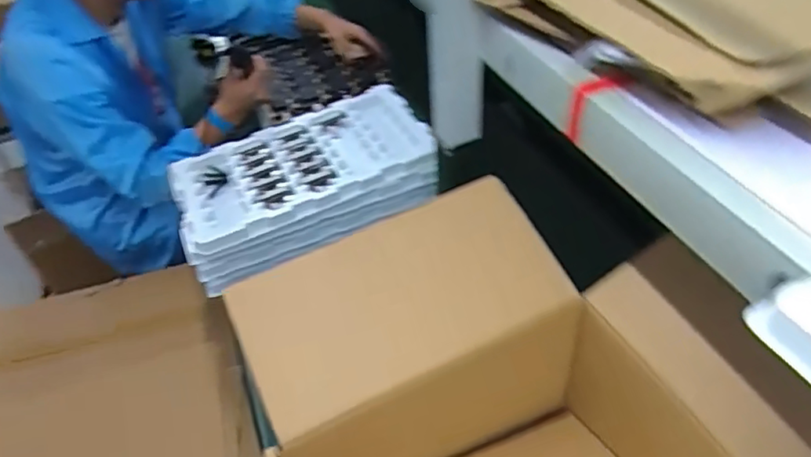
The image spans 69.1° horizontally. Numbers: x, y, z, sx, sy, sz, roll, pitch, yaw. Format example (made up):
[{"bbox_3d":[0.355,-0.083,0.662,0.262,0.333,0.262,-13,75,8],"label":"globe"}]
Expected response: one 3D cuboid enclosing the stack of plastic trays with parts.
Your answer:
[{"bbox_3d":[-0.178,-0.084,1.043,0.445,0.111,0.286,-16,45,-10],"label":"stack of plastic trays with parts"}]

